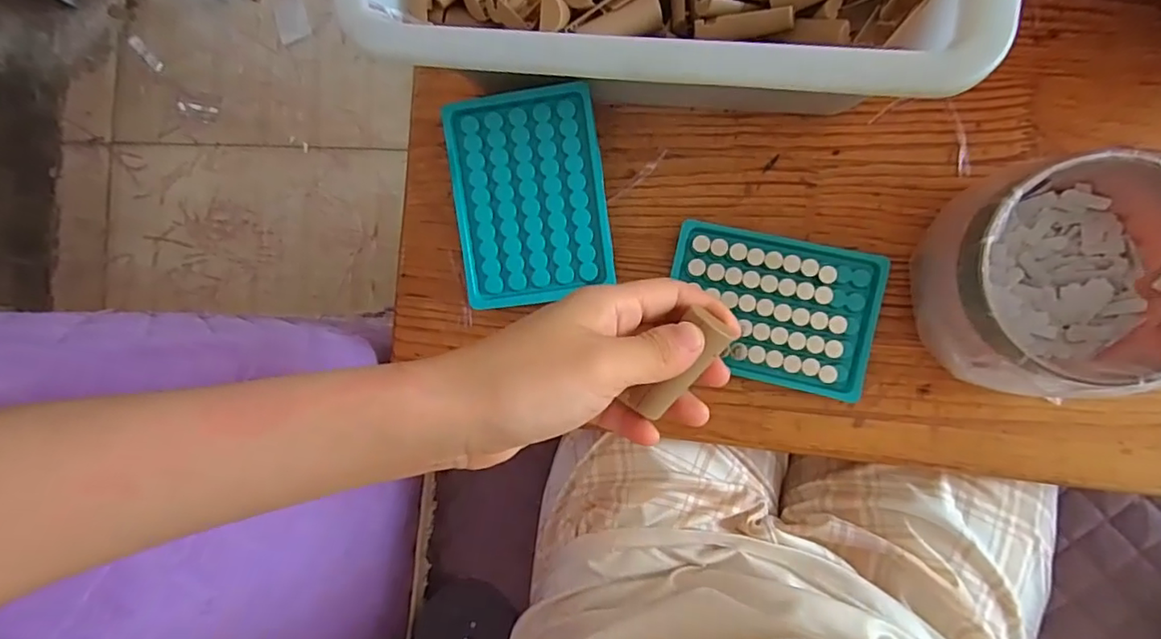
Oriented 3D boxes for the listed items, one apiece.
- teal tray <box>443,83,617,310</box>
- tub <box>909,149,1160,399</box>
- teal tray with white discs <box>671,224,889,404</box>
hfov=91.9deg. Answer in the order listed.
[{"bbox_3d":[-0.032,-0.077,0.362,0.094,0.023,0.130,-7,89,8],"label":"teal tray"},{"bbox_3d":[0.259,-0.022,0.317,0.103,0.086,0.122,8,91,8],"label":"tub"},{"bbox_3d":[0.124,-0.007,0.369,0.130,0.016,0.093,13,91,8],"label":"teal tray with white discs"}]

